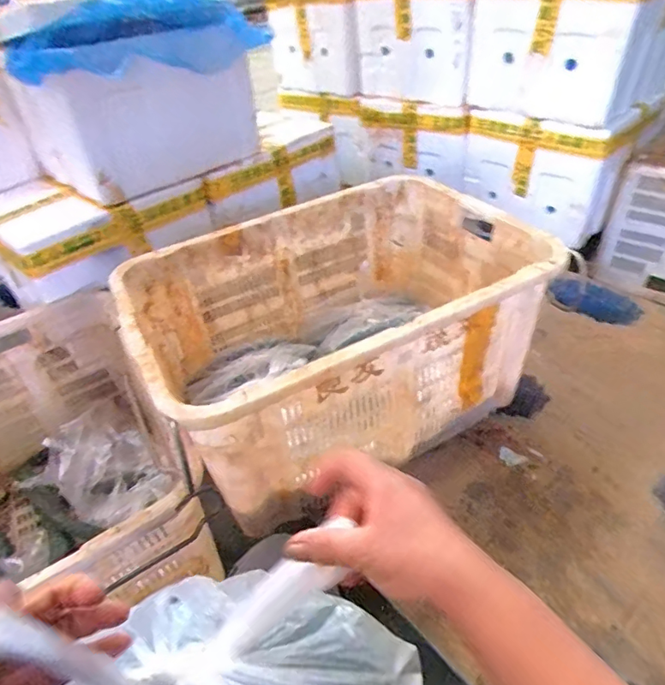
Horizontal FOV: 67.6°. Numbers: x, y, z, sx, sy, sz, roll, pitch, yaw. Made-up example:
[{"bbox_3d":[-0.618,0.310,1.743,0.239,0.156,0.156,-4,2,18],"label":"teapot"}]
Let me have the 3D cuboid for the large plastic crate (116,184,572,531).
[{"bbox_3d":[0.016,-0.027,0.927,0.667,0.306,0.464,-25,43,-21],"label":"large plastic crate"}]

